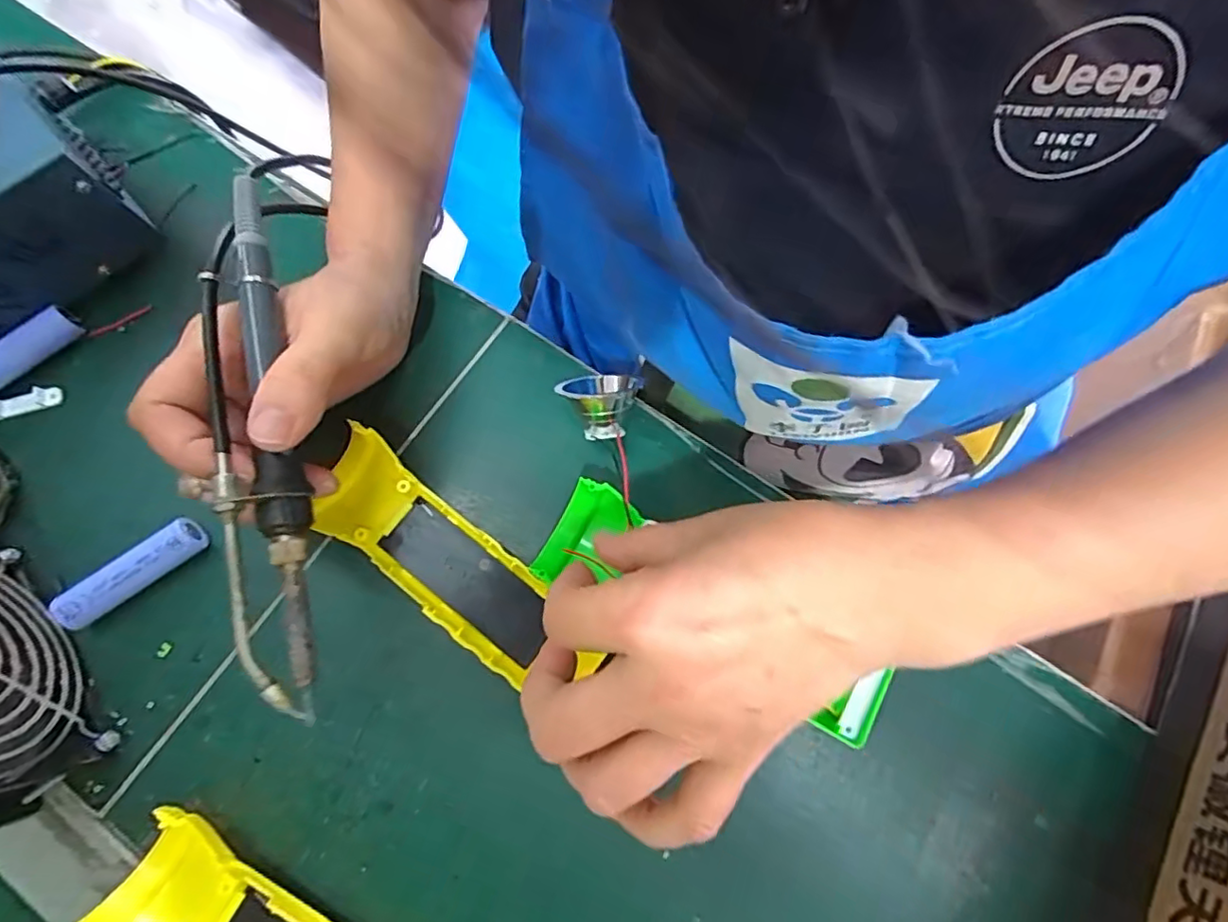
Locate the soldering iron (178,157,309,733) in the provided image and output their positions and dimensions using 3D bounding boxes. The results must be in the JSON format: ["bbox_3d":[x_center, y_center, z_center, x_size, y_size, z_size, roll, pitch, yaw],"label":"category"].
[{"bbox_3d":[-0.137,-0.011,0.220,0.027,0.022,0.208,-10,81,-3],"label":"soldering iron"}]

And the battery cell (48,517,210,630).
[{"bbox_3d":[-0.227,0.053,0.278,0.066,0.018,0.016,-35,77,-9],"label":"battery cell"}]

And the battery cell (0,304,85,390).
[{"bbox_3d":[-0.312,-0.055,0.307,0.017,0.019,0.067,38,78,10],"label":"battery cell"}]

